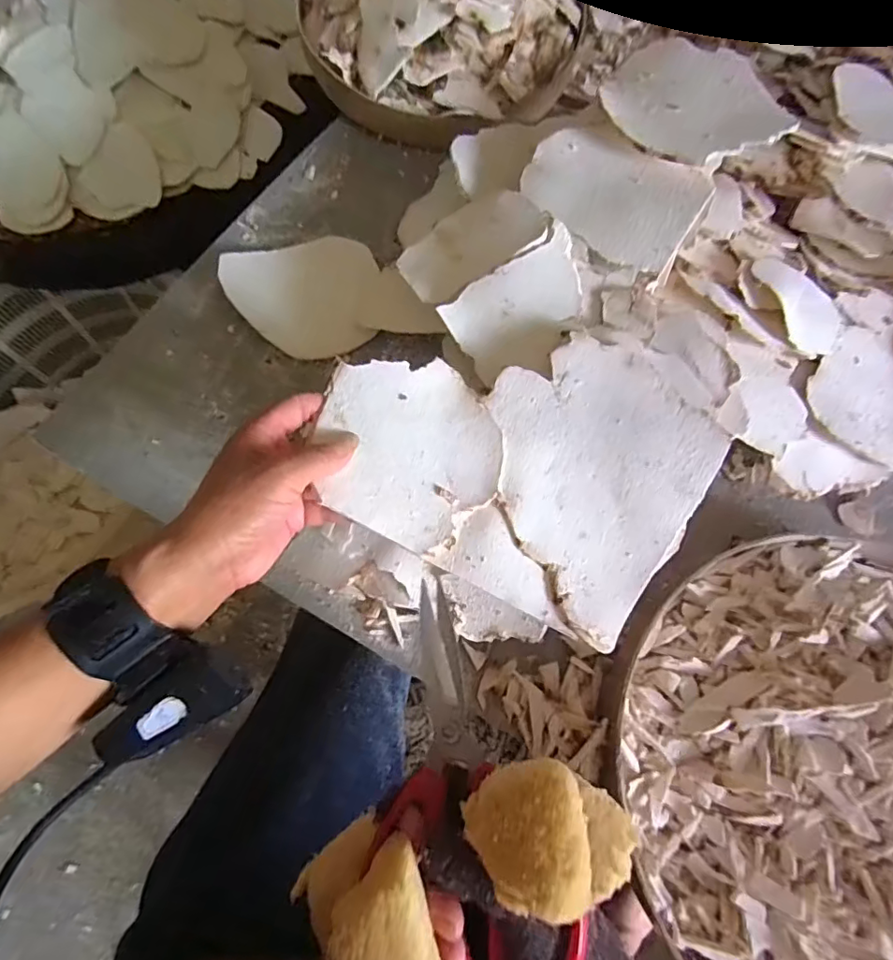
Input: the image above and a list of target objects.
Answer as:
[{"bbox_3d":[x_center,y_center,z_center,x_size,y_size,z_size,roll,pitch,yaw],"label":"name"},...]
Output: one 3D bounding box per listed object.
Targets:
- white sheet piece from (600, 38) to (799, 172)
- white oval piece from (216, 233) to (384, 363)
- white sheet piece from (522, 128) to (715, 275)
[{"bbox_3d":[0.205,-0.332,0.454,0.137,0.020,0.162,-7,71,-2],"label":"white sheet piece"},{"bbox_3d":[-0.120,-0.162,0.472,0.130,0.008,0.114,-20,81,-19],"label":"white oval piece"},{"bbox_3d":[0.131,-0.232,0.427,0.138,0.011,0.107,30,74,10],"label":"white sheet piece"}]

